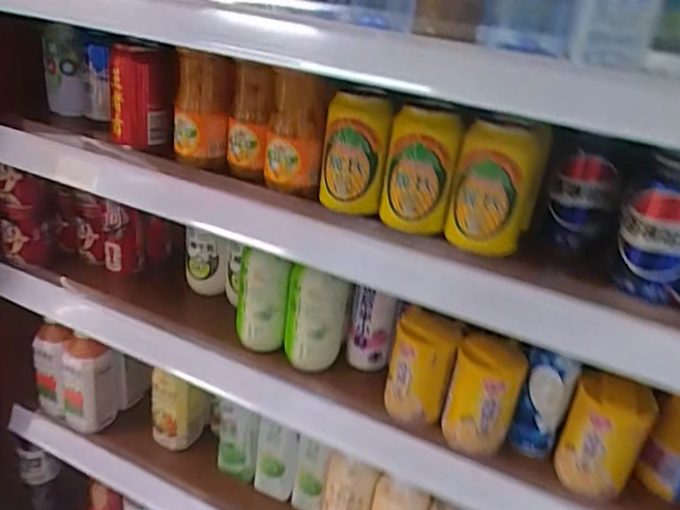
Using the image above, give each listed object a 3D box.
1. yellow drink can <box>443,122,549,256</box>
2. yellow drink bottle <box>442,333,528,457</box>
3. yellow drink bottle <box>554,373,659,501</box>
[{"bbox_3d":[0.134,-0.057,0.504,0.070,0.105,0.074,12,27,15],"label":"yellow drink can"},{"bbox_3d":[0.141,0.136,0.579,0.065,0.101,0.054,12,27,15],"label":"yellow drink bottle"},{"bbox_3d":[0.241,0.164,0.537,0.065,0.114,0.045,19,30,29],"label":"yellow drink bottle"}]

